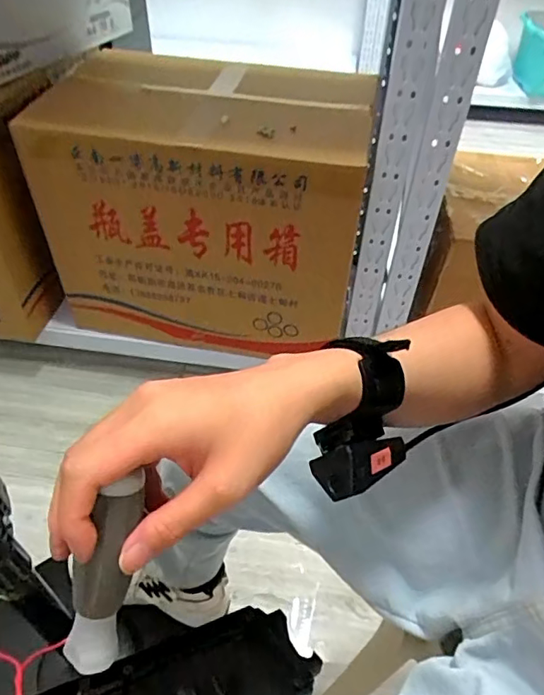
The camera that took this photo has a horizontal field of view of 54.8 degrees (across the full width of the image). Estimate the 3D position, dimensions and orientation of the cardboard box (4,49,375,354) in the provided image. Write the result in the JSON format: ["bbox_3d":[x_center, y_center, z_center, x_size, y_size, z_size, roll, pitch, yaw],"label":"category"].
[{"bbox_3d":[-0.135,-0.318,1.144,0.657,0.471,0.424,11,46,9],"label":"cardboard box"}]

